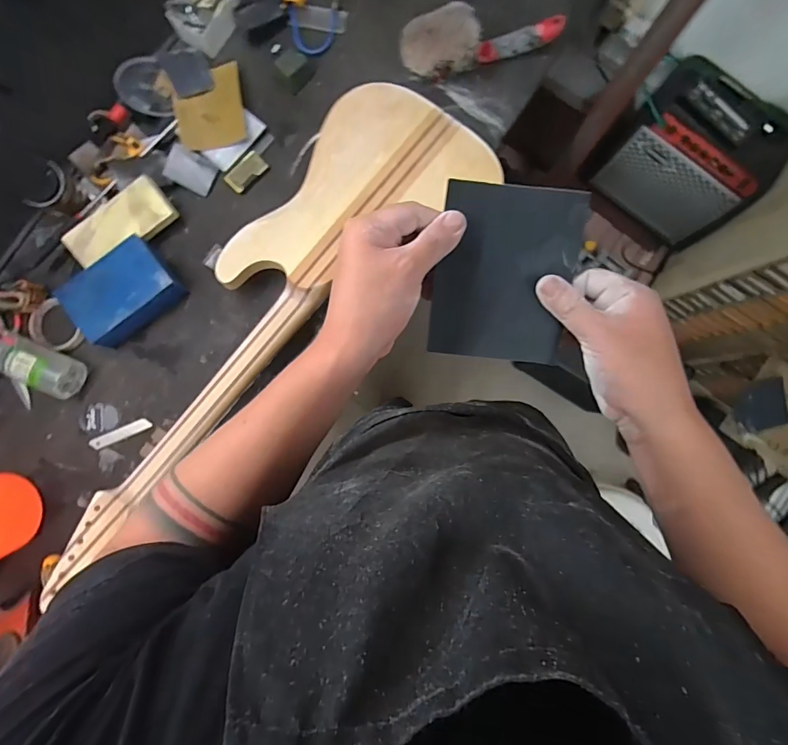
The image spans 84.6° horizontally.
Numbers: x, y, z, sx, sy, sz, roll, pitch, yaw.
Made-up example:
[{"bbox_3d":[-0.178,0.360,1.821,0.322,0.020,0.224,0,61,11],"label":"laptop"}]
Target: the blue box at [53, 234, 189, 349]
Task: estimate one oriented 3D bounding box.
[{"bbox_3d":[-0.442,-0.130,0.704,0.165,0.058,0.111,-40,88,-3],"label":"blue box"}]

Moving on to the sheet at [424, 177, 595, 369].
[{"bbox_3d":[0.092,-0.080,0.358,0.111,0.010,0.136,6,103,2],"label":"sheet"}]

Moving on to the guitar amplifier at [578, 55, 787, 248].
[{"bbox_3d":[0.658,-0.495,0.988,0.328,0.266,0.209,34,87,1],"label":"guitar amplifier"}]

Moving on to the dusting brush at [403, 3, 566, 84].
[{"bbox_3d":[0.146,-0.563,0.725,0.274,0.086,0.092,-21,87,-2],"label":"dusting brush"}]

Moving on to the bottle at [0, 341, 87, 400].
[{"bbox_3d":[-0.595,-0.021,0.690,0.174,0.063,0.060,24,86,1],"label":"bottle"}]

